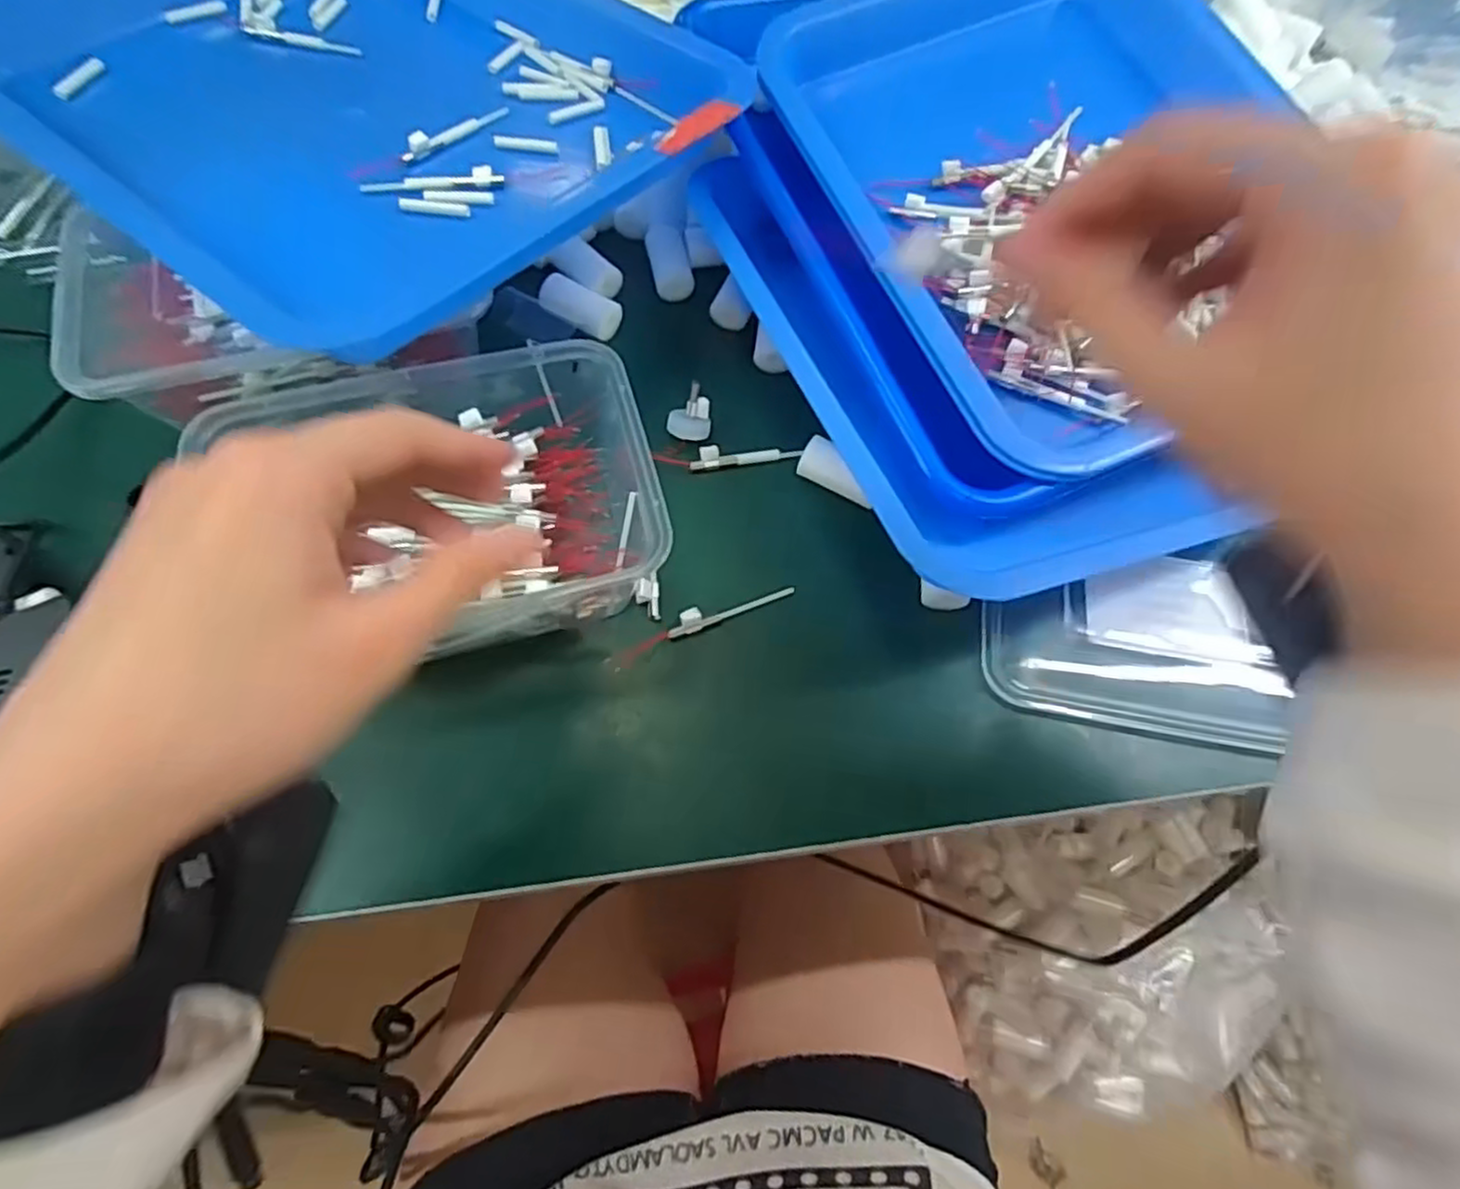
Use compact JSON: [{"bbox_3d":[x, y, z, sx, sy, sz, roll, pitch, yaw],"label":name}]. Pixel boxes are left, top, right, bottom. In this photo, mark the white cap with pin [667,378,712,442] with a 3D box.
[{"bbox_3d":[-0.020,-0.089,0.351,0.021,0.022,0.018,0,65,-2],"label":"white cap with pin"}]

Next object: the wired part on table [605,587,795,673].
[{"bbox_3d":[-0.012,0.011,0.316,0.086,0.010,0.009,-23,68,-13],"label":"wired part on table"}]

